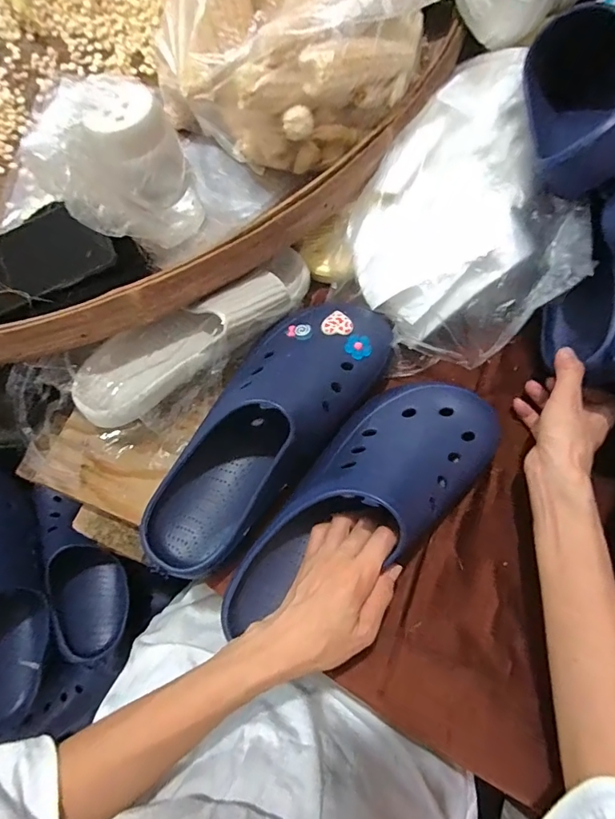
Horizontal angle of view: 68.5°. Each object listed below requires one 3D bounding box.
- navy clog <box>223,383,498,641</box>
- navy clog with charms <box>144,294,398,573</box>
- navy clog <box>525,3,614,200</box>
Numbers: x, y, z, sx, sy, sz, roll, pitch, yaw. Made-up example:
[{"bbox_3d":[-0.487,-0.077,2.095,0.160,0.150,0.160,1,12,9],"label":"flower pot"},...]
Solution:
[{"bbox_3d":[0.045,0.077,0.386,0.285,0.099,0.120,-36,79,-7],"label":"navy clog"},{"bbox_3d":[-0.039,0.010,0.412,0.114,0.087,0.299,37,76,10],"label":"navy clog with charms"},{"bbox_3d":[0.236,-0.266,0.384,0.071,0.096,0.165,5,64,1],"label":"navy clog"}]

